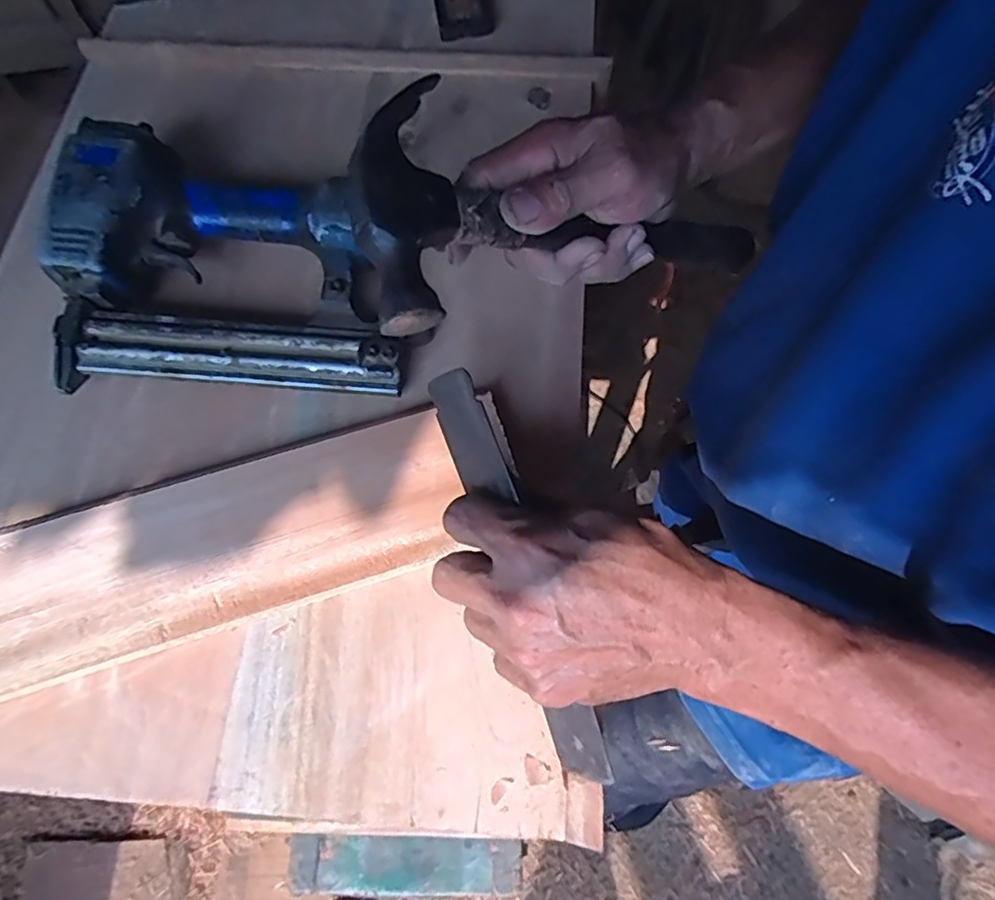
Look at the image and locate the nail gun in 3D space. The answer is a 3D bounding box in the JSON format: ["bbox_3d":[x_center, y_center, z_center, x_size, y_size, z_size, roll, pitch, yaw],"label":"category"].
[{"bbox_3d":[-0.156,-0.118,0.367,0.219,0.046,0.167,-1,69,0],"label":"nail gun"}]

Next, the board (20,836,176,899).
[{"bbox_3d":[-0.645,0.700,0.974,0.230,0.012,0.145,-3,87,-4],"label":"board"}]

